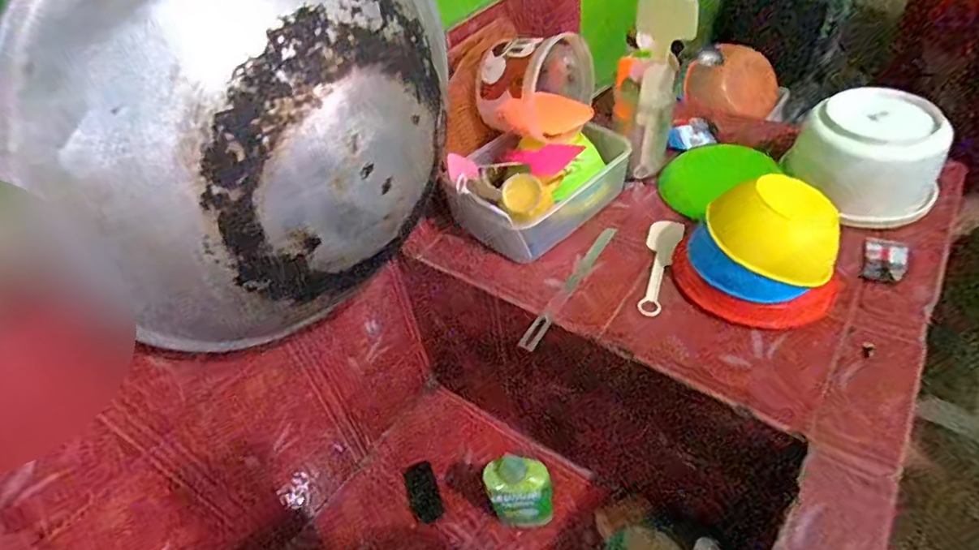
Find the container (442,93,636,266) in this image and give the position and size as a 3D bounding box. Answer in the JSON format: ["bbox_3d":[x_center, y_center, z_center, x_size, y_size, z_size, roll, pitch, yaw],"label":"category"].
[{"bbox_3d":[0.071,-0.172,0.827,0.268,0.158,0.203,-38,53,-26],"label":"container"}]

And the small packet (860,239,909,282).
[{"bbox_3d":[0.543,-0.021,0.727,0.046,0.015,0.083,20,52,24],"label":"small packet"}]

